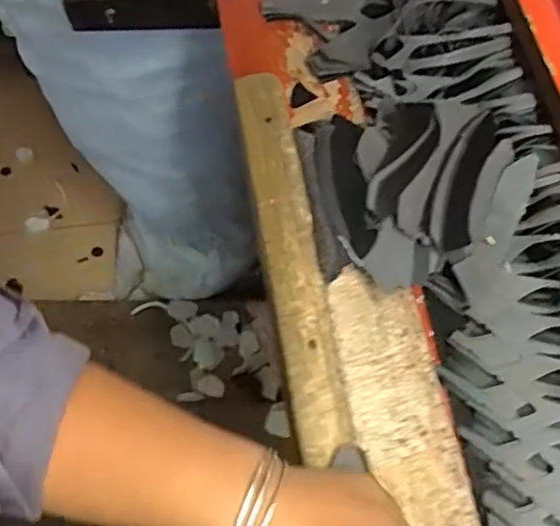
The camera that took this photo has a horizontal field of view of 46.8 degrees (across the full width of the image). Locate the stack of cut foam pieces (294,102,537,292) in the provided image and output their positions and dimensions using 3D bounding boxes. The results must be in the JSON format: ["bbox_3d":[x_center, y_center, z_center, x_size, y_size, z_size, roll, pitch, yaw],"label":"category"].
[{"bbox_3d":[0.113,-0.055,0.513,0.185,0.052,0.148,-7,64,-5],"label":"stack of cut foam pieces"}]

